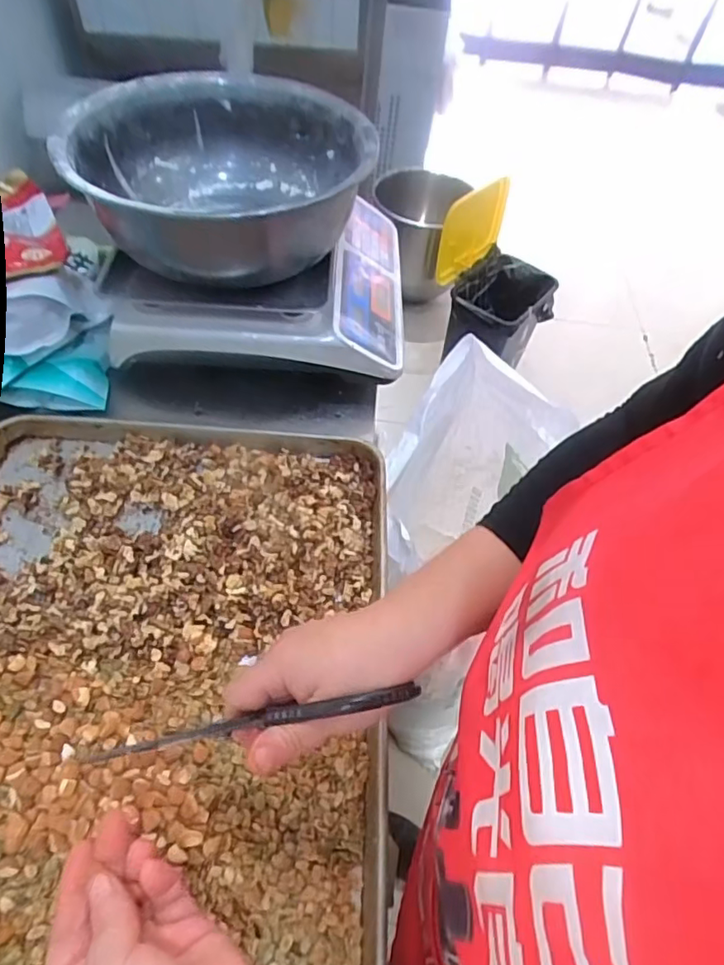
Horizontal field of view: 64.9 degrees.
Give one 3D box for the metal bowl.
[{"bbox_3d":[-0.149,-0.333,0.633,0.289,0.116,0.289,-1,54,-8],"label":"metal bowl"}]

